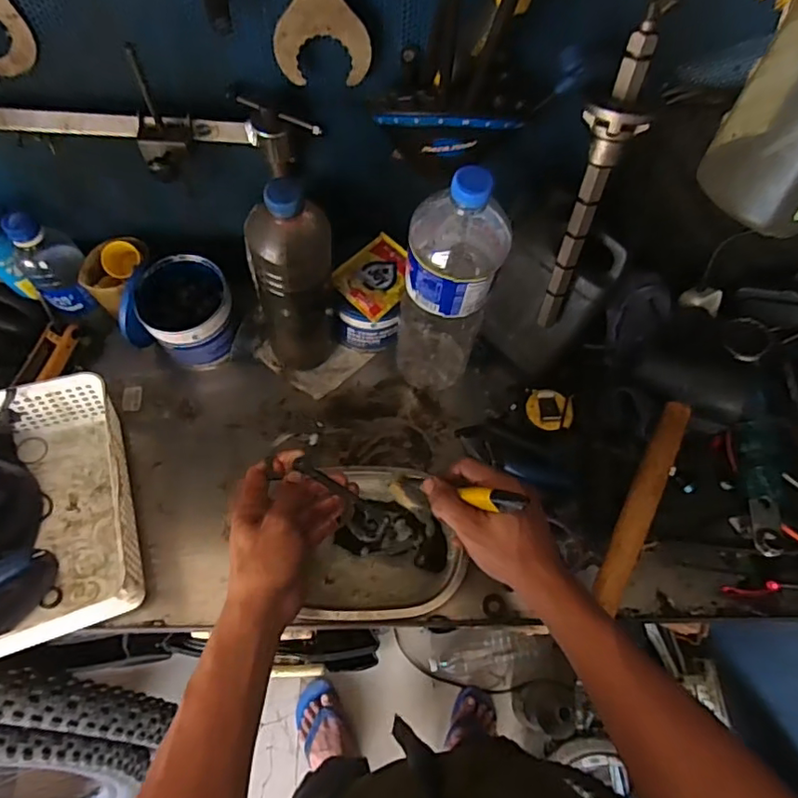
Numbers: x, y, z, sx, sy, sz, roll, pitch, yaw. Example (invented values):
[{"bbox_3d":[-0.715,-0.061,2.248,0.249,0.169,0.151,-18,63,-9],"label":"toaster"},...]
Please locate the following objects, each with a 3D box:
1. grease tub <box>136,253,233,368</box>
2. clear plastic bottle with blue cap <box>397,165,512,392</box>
[{"bbox_3d":[-0.245,-0.104,0.649,0.098,0.092,0.109,-22,68,-12],"label":"grease tub"},{"bbox_3d":[0.051,-0.109,0.561,0.082,0.308,0.103,16,65,5],"label":"clear plastic bottle with blue cap"}]

